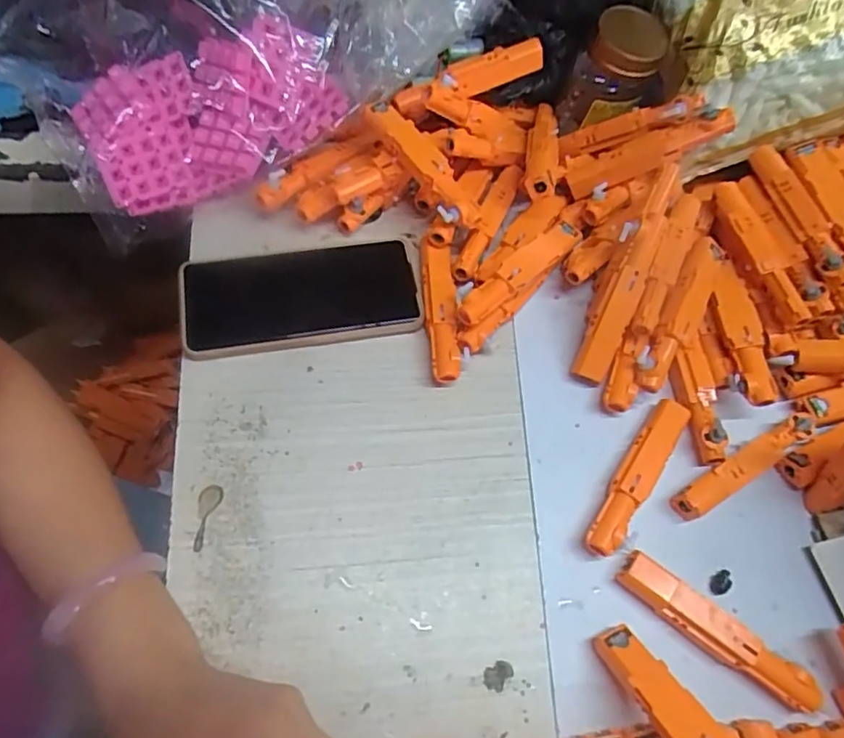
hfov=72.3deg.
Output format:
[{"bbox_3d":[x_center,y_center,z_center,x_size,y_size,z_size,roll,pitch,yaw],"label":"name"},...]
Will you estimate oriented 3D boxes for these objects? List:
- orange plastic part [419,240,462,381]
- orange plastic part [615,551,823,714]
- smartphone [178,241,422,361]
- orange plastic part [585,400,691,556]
[{"bbox_3d":[0.013,-0.043,0.415,0.022,0.023,0.115,-2,65,-7],"label":"orange plastic part"},{"bbox_3d":[0.169,0.152,0.338,0.115,0.023,0.024,38,68,14],"label":"orange plastic part"},{"bbox_3d":[-0.087,-0.052,0.409,0.168,0.016,0.079,-9,66,-10],"label":"smartphone"},{"bbox_3d":[0.140,0.069,0.375,0.022,0.020,0.119,35,66,10],"label":"orange plastic part"}]

